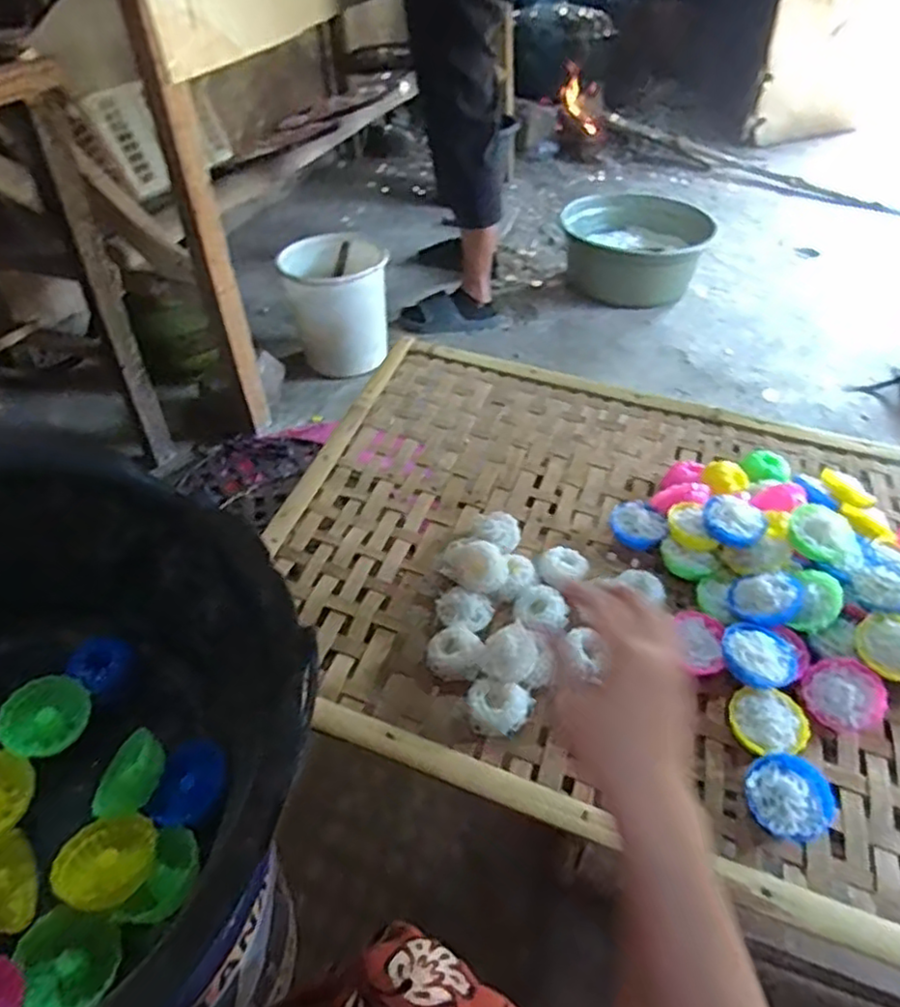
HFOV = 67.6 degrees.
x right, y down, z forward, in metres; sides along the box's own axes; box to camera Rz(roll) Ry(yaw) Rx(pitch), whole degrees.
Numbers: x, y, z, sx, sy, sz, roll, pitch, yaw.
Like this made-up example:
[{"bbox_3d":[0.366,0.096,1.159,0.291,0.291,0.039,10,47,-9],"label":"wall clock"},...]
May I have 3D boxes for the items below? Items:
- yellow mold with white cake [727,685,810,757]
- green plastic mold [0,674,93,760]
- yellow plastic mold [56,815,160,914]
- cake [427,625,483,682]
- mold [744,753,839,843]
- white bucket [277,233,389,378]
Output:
[{"bbox_3d":[0.268,0.190,0.573,0.062,0.034,0.054,-3,44,-3],"label":"yellow mold with white cake"},{"bbox_3d":[-0.309,0.162,0.513,0.060,0.018,0.056,-43,99,-31],"label":"green plastic mold"},{"bbox_3d":[-0.226,0.235,0.443,0.058,0.021,0.058,0,44,0],"label":"yellow plastic mold"},{"bbox_3d":[0.004,0.140,0.625,0.049,0.023,0.048,0,44,0],"label":"cake"},{"bbox_3d":[0.265,0.233,0.529,0.065,0.033,0.060,0,44,0],"label":"mold"},{"bbox_3d":[-0.255,-0.445,1.544,0.209,0.264,0.212,0,44,0],"label":"white bucket"}]

